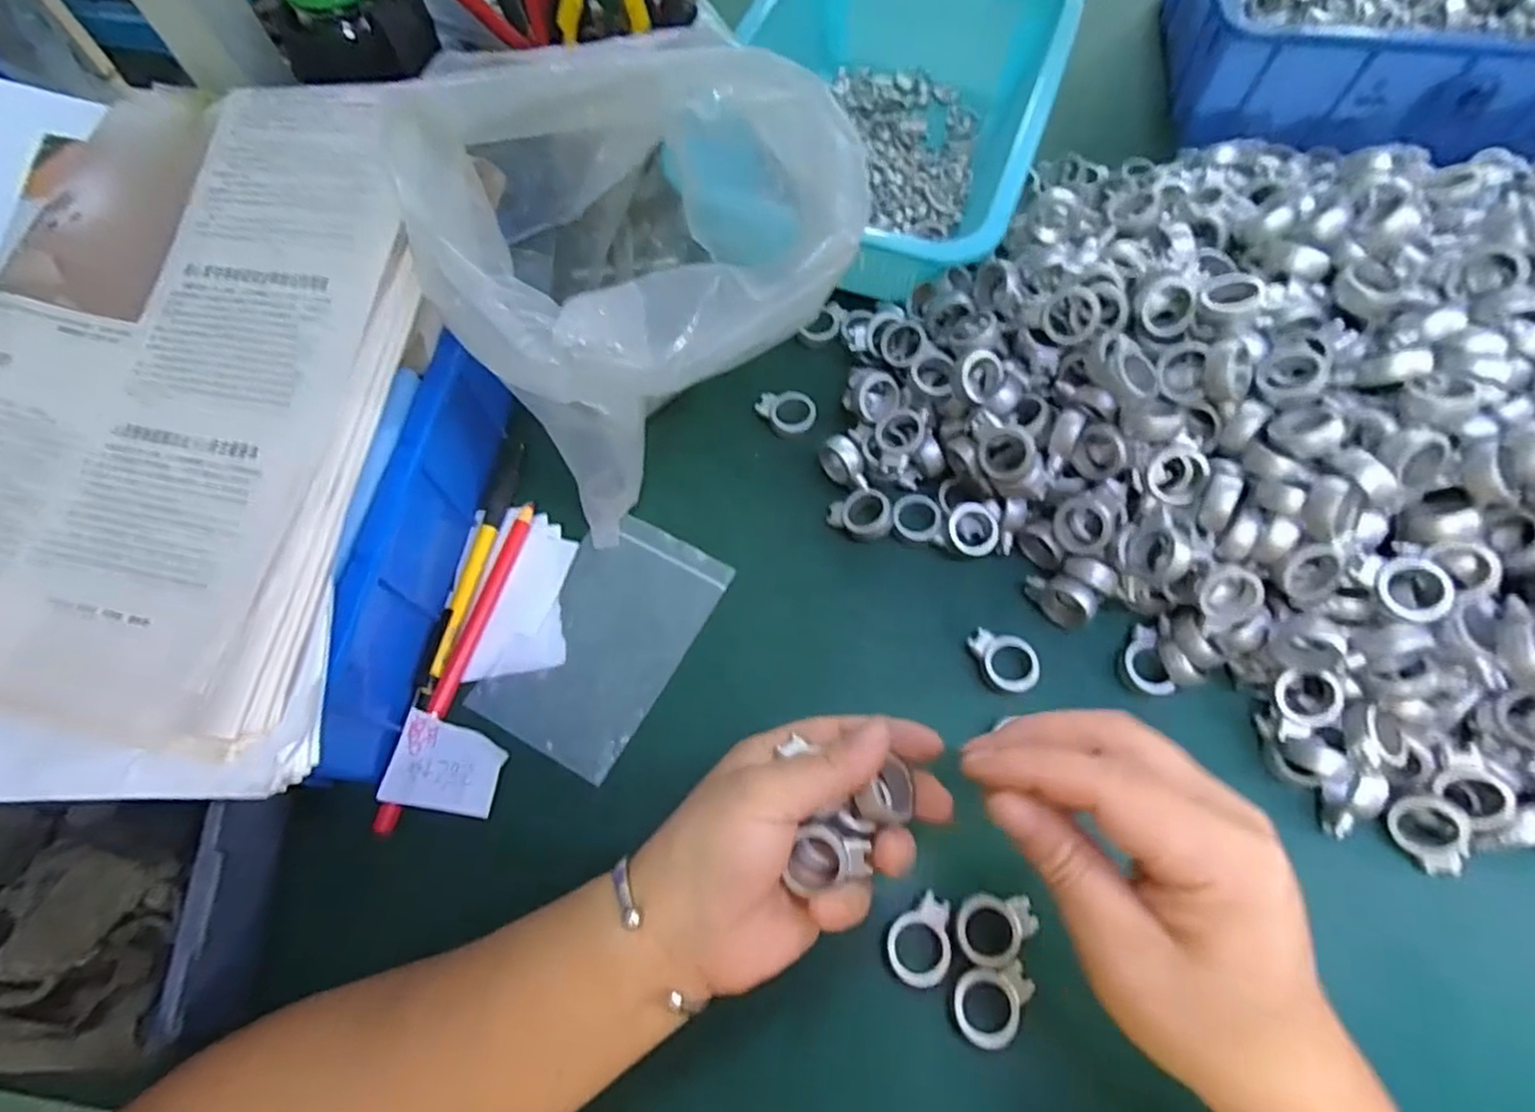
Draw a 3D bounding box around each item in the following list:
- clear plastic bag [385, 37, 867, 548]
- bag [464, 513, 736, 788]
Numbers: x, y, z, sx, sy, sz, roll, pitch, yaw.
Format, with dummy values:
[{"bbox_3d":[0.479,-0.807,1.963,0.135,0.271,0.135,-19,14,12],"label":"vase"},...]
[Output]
[{"bbox_3d":[-0.061,-0.122,0.334,0.154,0.181,0.152,-39,72,-16],"label":"clear plastic bag"},{"bbox_3d":[-0.080,0.040,0.354,0.074,0.007,0.123,29,70,9],"label":"bag"}]

